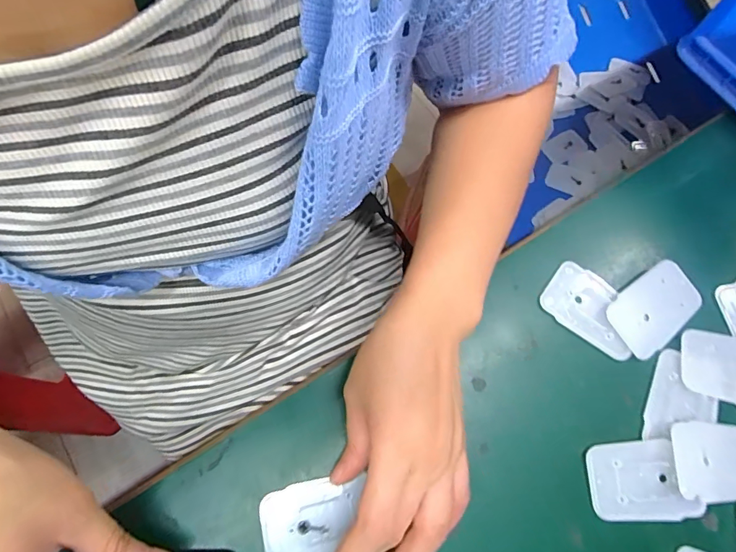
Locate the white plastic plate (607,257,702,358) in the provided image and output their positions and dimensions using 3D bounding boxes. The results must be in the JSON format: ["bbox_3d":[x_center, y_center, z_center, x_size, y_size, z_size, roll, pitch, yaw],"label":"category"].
[{"bbox_3d":[0.200,0.022,0.296,0.070,0.006,0.043,-34,79,-12],"label":"white plastic plate"}]

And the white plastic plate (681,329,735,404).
[{"bbox_3d":[0.243,0.061,0.286,0.061,0.006,0.045,14,72,3],"label":"white plastic plate"}]

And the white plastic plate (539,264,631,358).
[{"bbox_3d":[0.158,0.022,0.297,0.066,0.010,0.044,36,74,10],"label":"white plastic plate"}]

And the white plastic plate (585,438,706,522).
[{"bbox_3d":[0.169,0.125,0.262,0.063,0.009,0.045,0,72,-2],"label":"white plastic plate"}]

